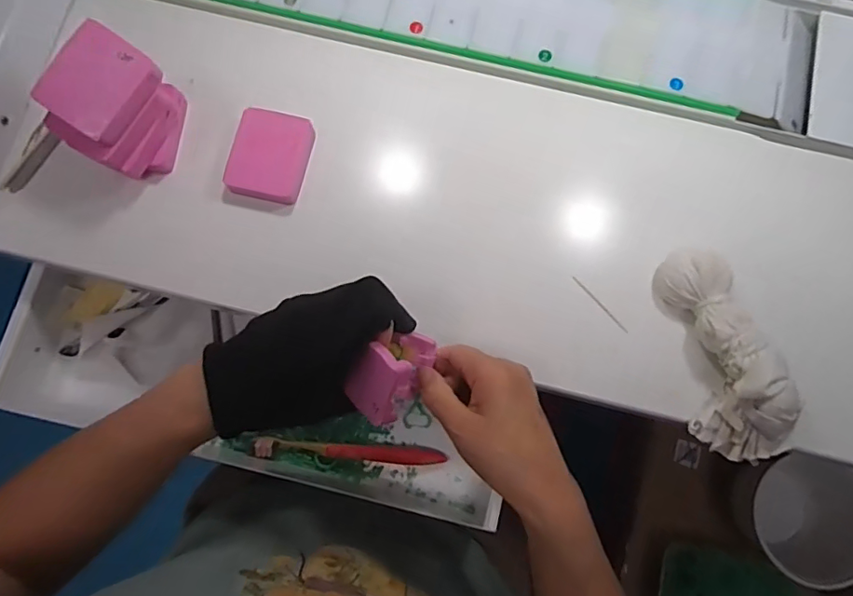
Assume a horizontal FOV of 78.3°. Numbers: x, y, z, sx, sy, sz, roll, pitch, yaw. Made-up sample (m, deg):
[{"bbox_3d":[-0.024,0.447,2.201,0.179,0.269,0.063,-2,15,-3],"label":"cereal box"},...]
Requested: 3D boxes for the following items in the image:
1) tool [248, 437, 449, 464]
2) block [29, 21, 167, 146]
[{"bbox_3d":[-0.072,0.146,0.497,0.177,0.019,0.017,3,79,1],"label":"tool"},{"bbox_3d":[-0.235,-0.153,0.374,0.055,0.026,0.071,34,81,6],"label":"block"}]

